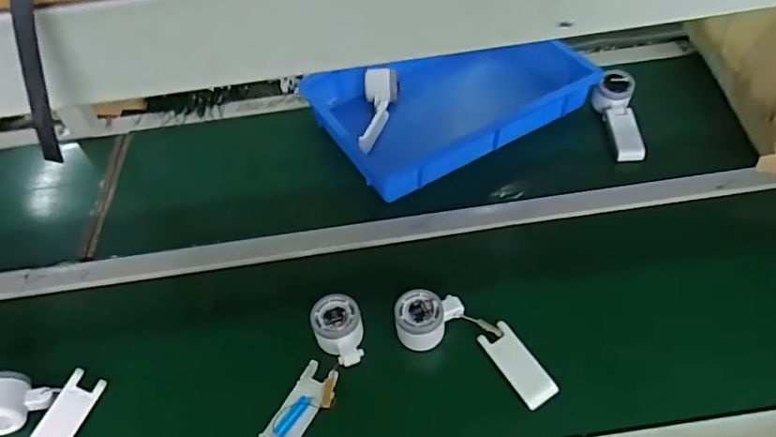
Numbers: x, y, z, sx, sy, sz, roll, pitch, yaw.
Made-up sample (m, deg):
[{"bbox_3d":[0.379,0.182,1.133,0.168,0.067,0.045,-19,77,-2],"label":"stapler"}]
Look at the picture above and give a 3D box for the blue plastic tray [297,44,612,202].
[{"bbox_3d":[0.115,-0.214,0.952,0.452,0.063,0.275,-24,51,-15],"label":"blue plastic tray"}]

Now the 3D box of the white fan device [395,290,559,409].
[{"bbox_3d":[0.102,0.144,0.649,0.194,0.042,0.084,17,53,20],"label":"white fan device"}]

